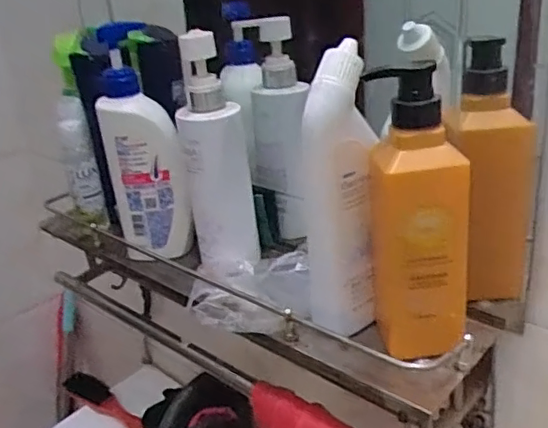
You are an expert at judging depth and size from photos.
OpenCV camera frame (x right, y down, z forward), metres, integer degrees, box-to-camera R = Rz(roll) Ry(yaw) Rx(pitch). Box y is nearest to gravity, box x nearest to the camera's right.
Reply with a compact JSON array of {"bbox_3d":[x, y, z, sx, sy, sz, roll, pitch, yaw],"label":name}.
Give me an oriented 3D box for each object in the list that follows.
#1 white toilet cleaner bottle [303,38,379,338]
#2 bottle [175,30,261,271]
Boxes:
[{"bbox_3d":[0.053,-0.013,0.472,0.048,0.221,0.057,4,26,20],"label":"white toilet cleaner bottle"},{"bbox_3d":[-0.057,-0.055,0.585,0.067,0.228,0.054,-6,24,-3],"label":"bottle"}]

